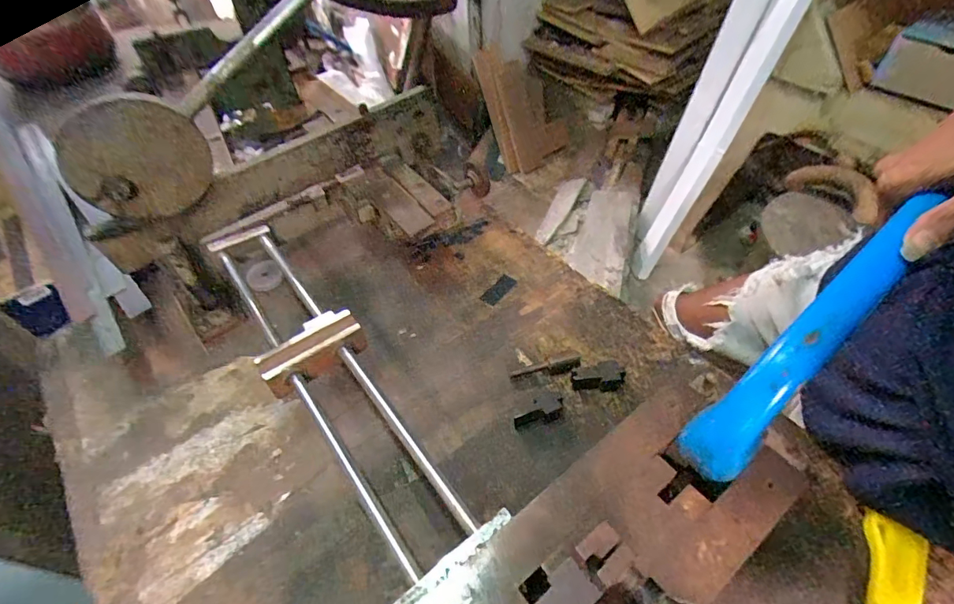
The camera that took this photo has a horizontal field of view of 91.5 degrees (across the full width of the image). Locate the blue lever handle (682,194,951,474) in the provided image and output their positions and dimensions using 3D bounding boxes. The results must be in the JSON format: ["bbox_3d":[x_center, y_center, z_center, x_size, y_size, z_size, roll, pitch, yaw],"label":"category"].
[{"bbox_3d":[0.228,0.021,0.316,0.239,0.032,0.040,-49,58,0],"label":"blue lever handle"}]

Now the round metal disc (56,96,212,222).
[{"bbox_3d":[-0.318,-0.133,0.437,0.114,0.110,0.013,-31,54,-20],"label":"round metal disc"}]

